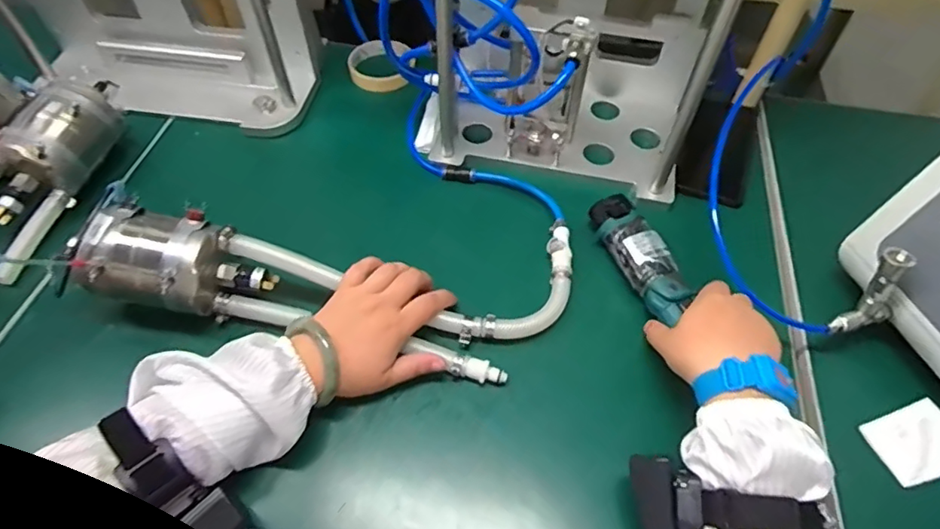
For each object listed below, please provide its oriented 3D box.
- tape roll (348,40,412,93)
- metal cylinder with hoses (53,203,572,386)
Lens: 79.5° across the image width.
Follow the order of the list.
[{"bbox_3d":[-0.117,-0.257,0.732,0.081,0.024,0.080,0,54,0],"label":"tape roll"},{"bbox_3d":[-0.121,0.013,0.512,0.421,0.070,0.150,10,54,-5],"label":"metal cylinder with hoses"}]

